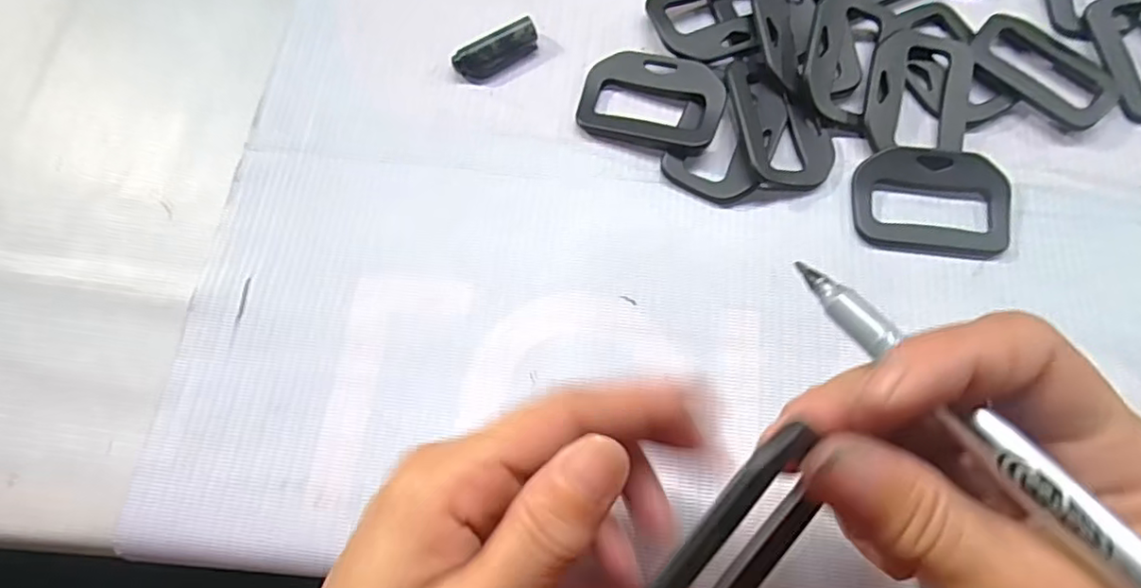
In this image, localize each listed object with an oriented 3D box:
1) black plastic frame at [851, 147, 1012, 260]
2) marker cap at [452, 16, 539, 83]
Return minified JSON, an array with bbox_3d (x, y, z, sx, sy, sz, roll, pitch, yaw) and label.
[{"bbox_3d":[0.147,-0.039,0.244,0.061,0.008,0.045,6,72,3],"label":"black plastic frame"},{"bbox_3d":[-0.033,-0.109,0.270,0.039,0.011,0.012,-31,74,-8],"label":"marker cap"}]

